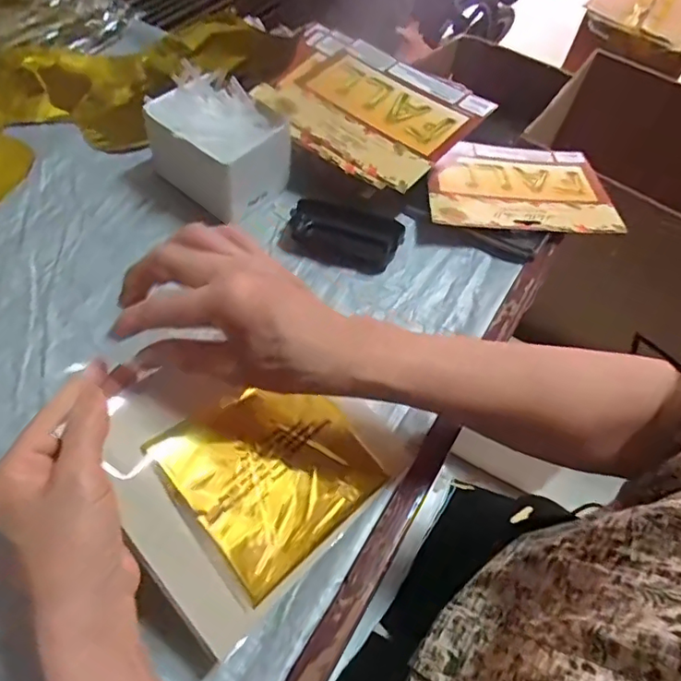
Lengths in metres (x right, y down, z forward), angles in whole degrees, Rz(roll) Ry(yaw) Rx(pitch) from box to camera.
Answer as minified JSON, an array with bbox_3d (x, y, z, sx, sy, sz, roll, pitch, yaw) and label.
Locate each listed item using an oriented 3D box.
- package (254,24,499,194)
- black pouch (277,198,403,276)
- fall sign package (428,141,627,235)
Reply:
[{"bbox_3d":[0.017,-0.259,0.594,0.238,0.029,0.168,37,61,21],"label":"package"},{"bbox_3d":[0.004,-0.106,0.550,0.112,0.023,0.064,15,55,4],"label":"black pouch"},{"bbox_3d":[0.188,-0.170,0.594,0.186,0.009,0.156,4,49,0],"label":"fall sign package"}]

